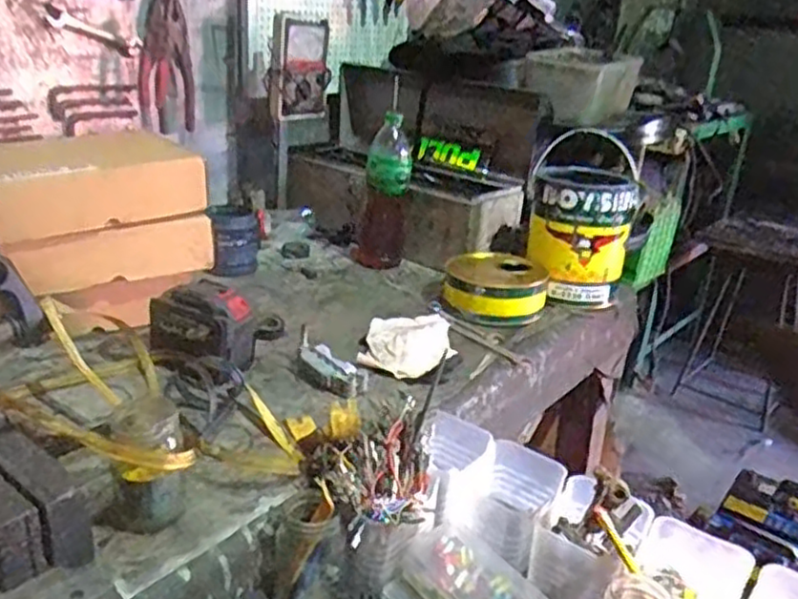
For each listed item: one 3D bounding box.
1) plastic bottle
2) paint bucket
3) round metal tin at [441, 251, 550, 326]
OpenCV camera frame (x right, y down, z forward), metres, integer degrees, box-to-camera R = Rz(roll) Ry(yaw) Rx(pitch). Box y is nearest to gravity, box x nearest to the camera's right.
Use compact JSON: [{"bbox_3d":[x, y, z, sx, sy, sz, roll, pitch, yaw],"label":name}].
[{"bbox_3d":[-0.030,-0.186,1.273,0.091,0.257,0.094,4,23,-3],"label":"plastic bottle"},{"bbox_3d":[0.302,-0.137,1.199,0.162,0.252,0.172,4,23,-2],"label":"paint bucket"},{"bbox_3d":[0.157,-0.022,1.158,0.156,0.061,0.152,4,23,-2],"label":"round metal tin"}]

